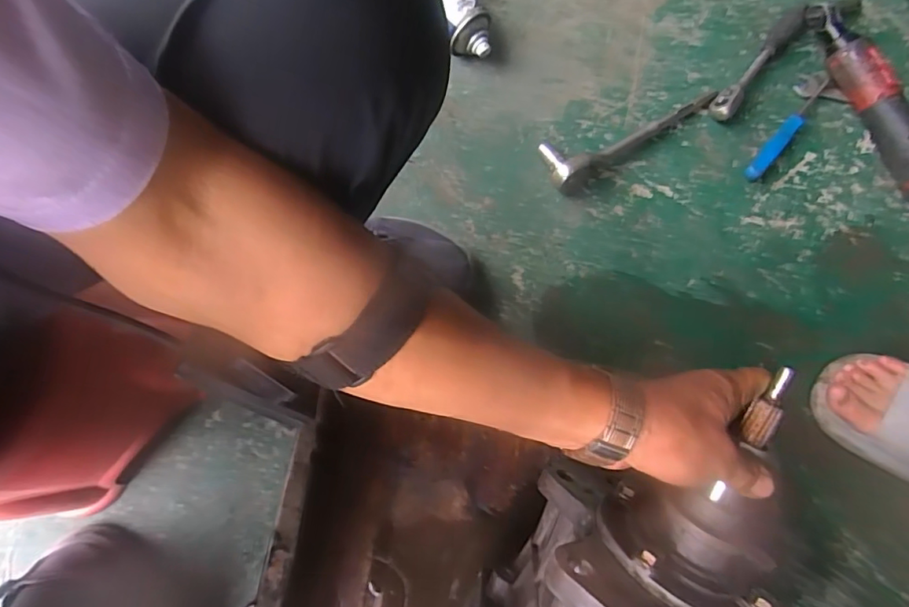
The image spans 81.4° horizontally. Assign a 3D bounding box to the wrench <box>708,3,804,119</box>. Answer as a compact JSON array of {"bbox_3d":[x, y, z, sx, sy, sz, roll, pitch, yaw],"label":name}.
[{"bbox_3d":[0.374,-0.296,0.648,0.028,0.020,0.177,39,82,8],"label":"wrench"}]

